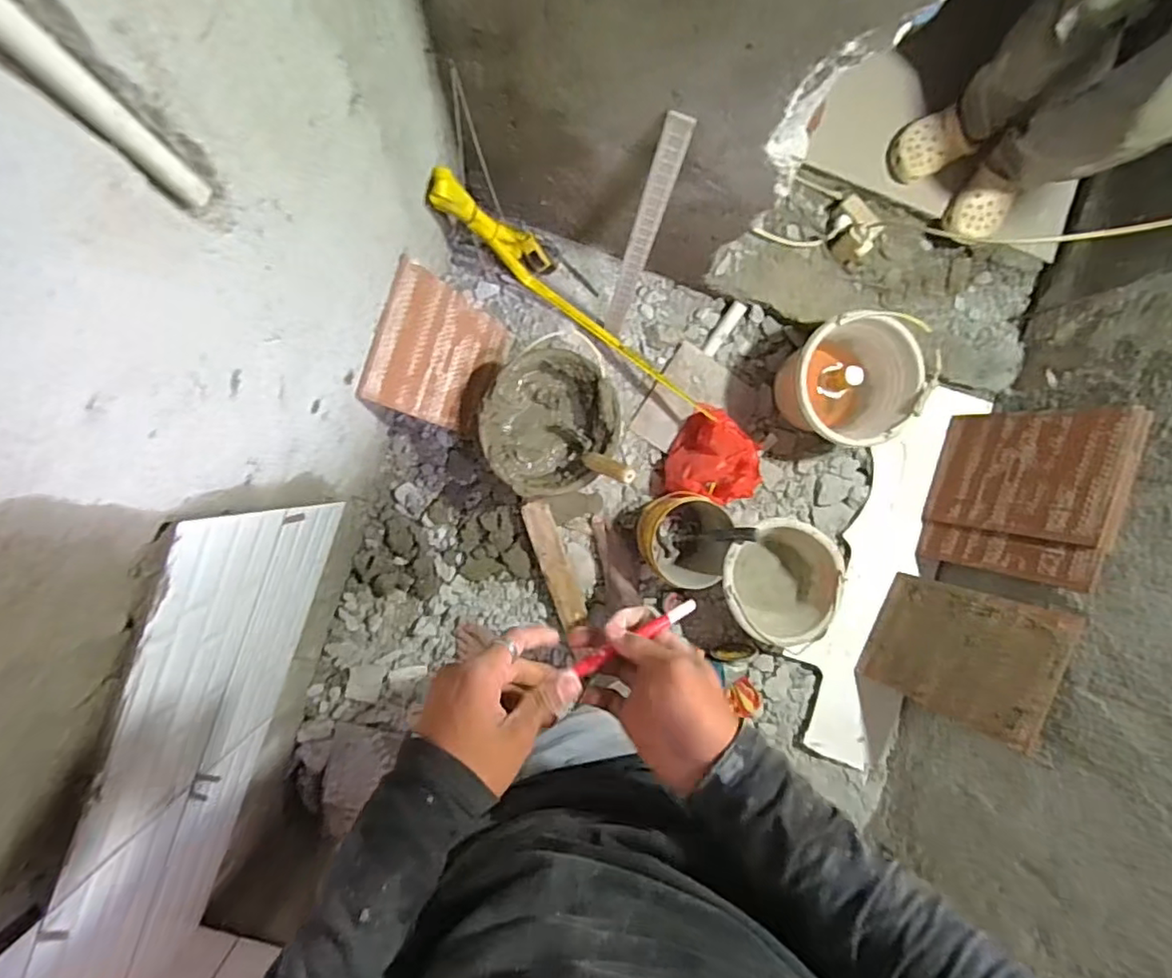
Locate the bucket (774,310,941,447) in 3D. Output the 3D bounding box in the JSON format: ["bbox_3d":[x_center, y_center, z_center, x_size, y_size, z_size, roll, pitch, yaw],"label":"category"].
[{"bbox_3d":[0.579,-0.233,1.341,0.304,0.242,0.259,-17,92,-4],"label":"bucket"}]

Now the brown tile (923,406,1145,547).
[{"bbox_3d":[0.870,-0.035,1.228,0.017,0.395,0.250,17,90,-14],"label":"brown tile"}]

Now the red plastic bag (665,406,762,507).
[{"bbox_3d":[0.281,-0.082,1.349,0.176,0.154,0.206,10,90,-4],"label":"red plastic bag"}]

